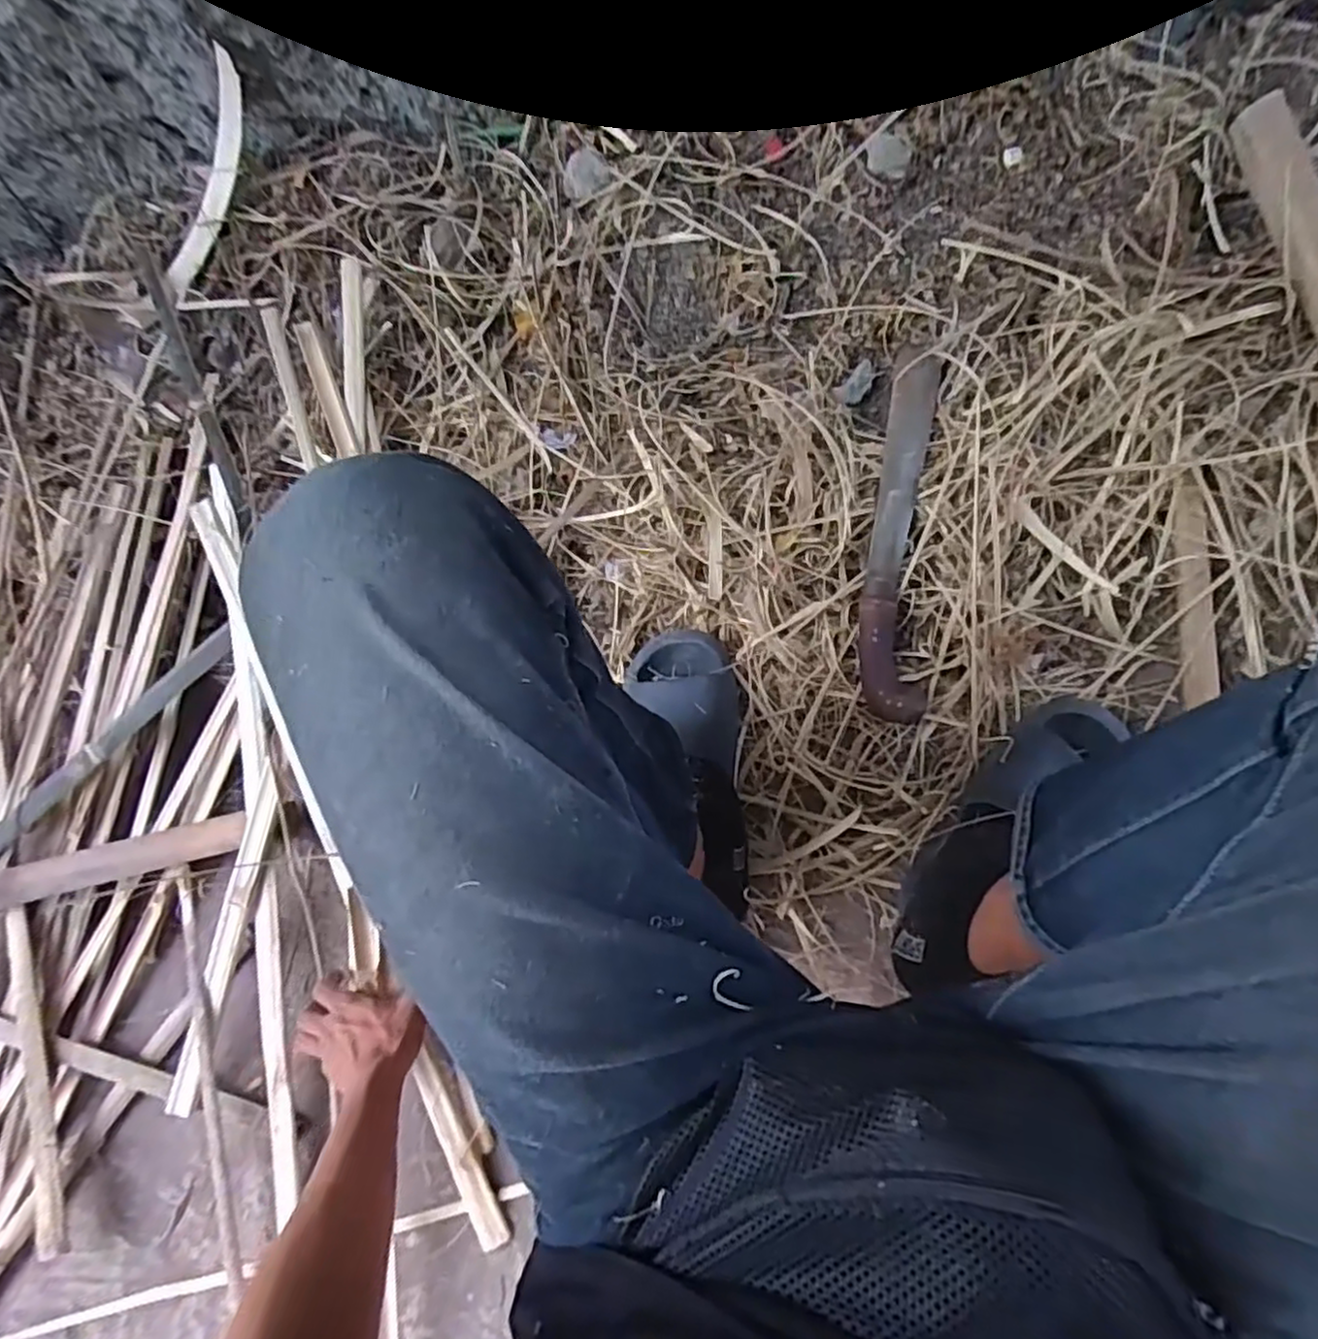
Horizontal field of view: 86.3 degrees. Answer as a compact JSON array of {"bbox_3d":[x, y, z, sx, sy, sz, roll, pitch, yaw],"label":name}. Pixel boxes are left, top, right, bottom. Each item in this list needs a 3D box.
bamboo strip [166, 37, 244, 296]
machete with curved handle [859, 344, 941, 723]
[{"bbox_3d":[-0.492,-0.537,0.769,0.049,0.052,0.243,43,118,7],"label":"bamboo strip"},{"bbox_3d":[0.251,-0.147,0.717,0.065,0.042,0.393,7,87,7],"label":"machete with curved handle"}]

